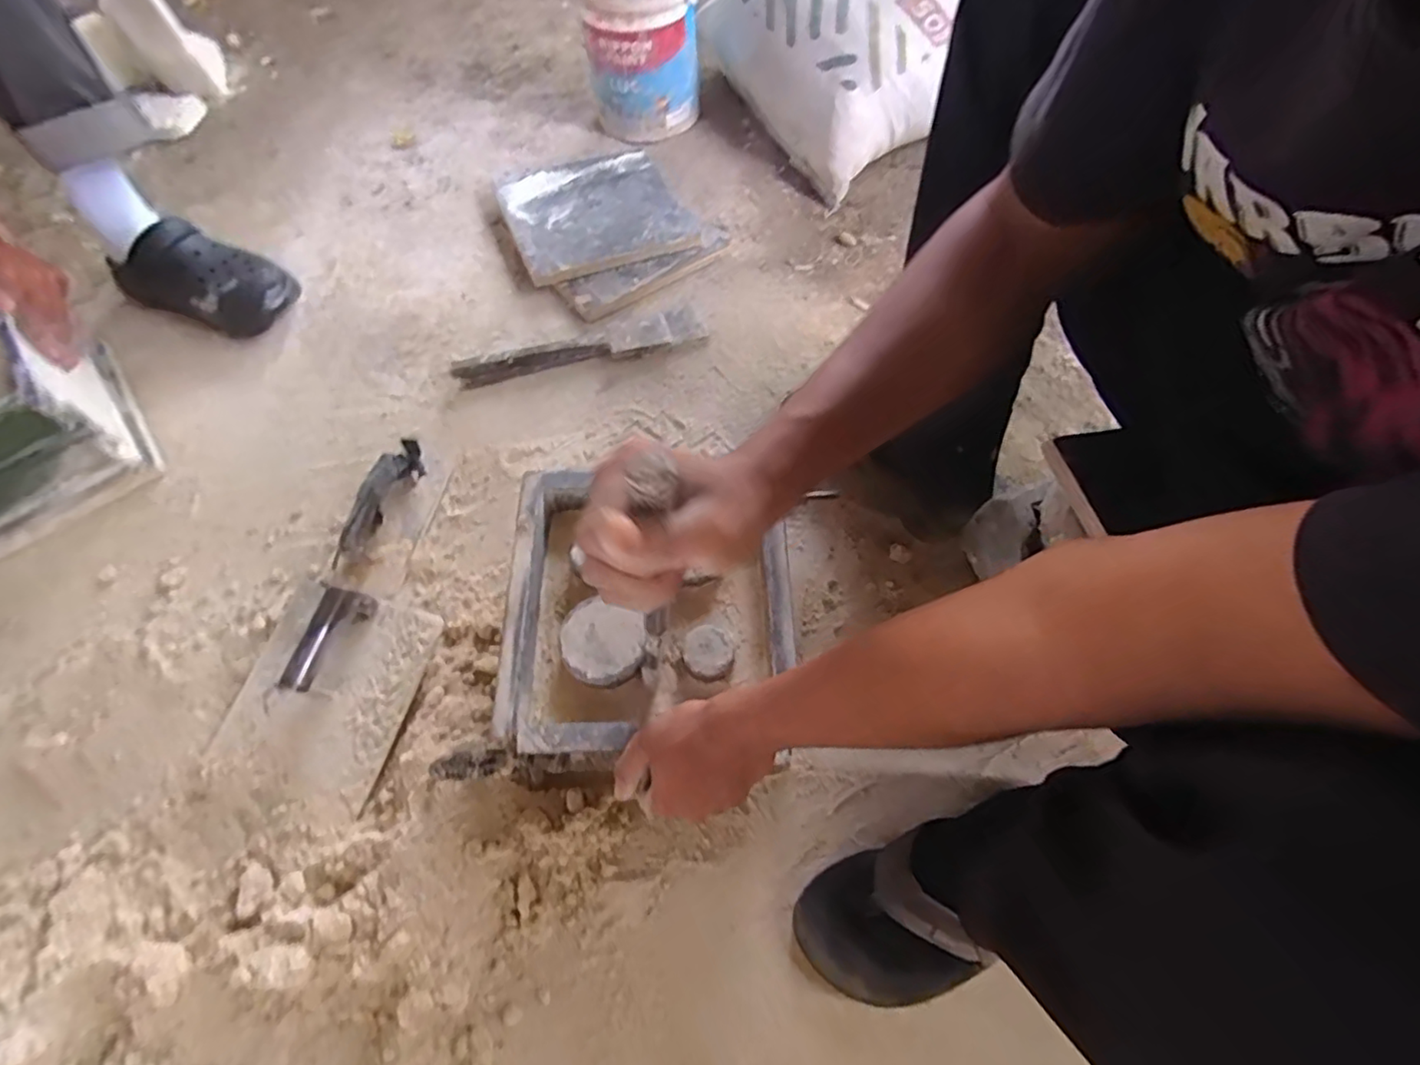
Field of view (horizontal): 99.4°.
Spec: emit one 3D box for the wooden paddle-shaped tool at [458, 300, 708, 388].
[{"bbox_3d":[-0.166,-0.245,0.784,0.320,0.023,0.065,-14,64,-9],"label":"wooden paddle-shaped tool"}]

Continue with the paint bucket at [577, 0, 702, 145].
[{"bbox_3d":[-0.114,-0.775,0.984,0.180,0.199,0.188,-9,63,-6],"label":"paint bucket"}]

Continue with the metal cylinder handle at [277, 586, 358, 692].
[{"bbox_3d":[-0.355,0.095,0.544,0.016,0.024,0.094,12,63,9],"label":"metal cylinder handle"}]

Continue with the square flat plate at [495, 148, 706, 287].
[{"bbox_3d":[-0.171,-0.479,0.895,0.253,0.013,0.241,-22,64,-14],"label":"square flat plate"}]

